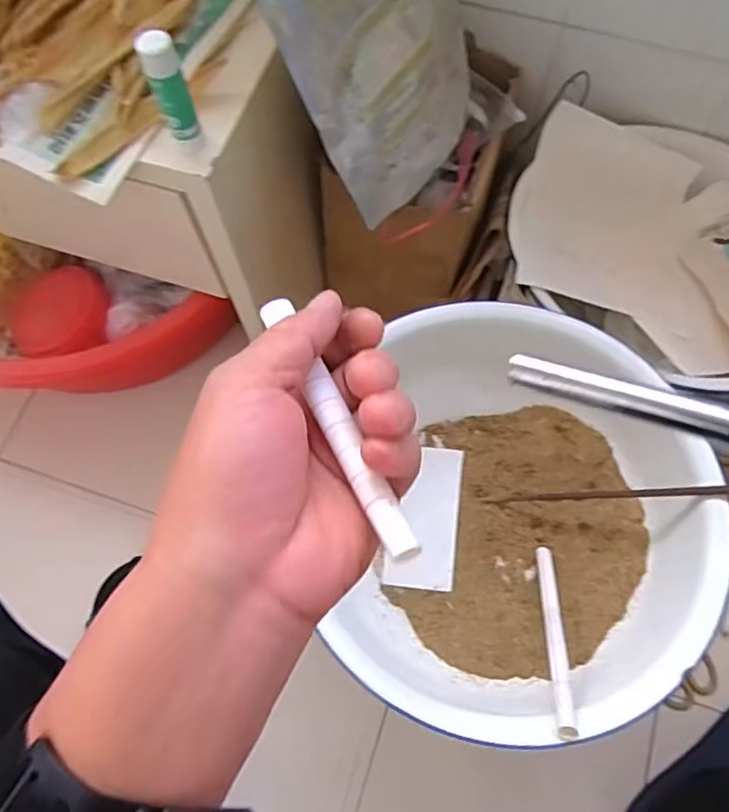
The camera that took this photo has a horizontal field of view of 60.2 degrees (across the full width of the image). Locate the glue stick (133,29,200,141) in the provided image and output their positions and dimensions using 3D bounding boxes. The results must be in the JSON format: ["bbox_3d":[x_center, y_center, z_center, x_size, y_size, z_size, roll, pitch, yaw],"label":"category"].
[{"bbox_3d":[-0.140,-0.227,0.462,0.024,0.091,0.021,-19,71,-7],"label":"glue stick"}]

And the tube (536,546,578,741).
[{"bbox_3d":[0.151,0.178,0.500,0.015,0.011,0.178,11,31,4],"label":"tube"}]

